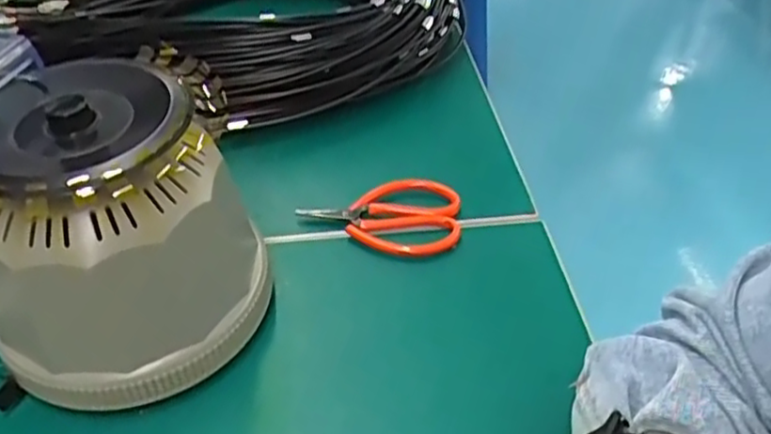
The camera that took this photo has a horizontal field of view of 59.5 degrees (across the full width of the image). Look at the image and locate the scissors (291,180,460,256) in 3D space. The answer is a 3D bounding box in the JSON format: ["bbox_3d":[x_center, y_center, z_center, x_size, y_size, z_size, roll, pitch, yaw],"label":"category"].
[{"bbox_3d":[-0.004,0.001,0.475,0.112,0.017,0.062,-1,43,-1],"label":"scissors"}]

